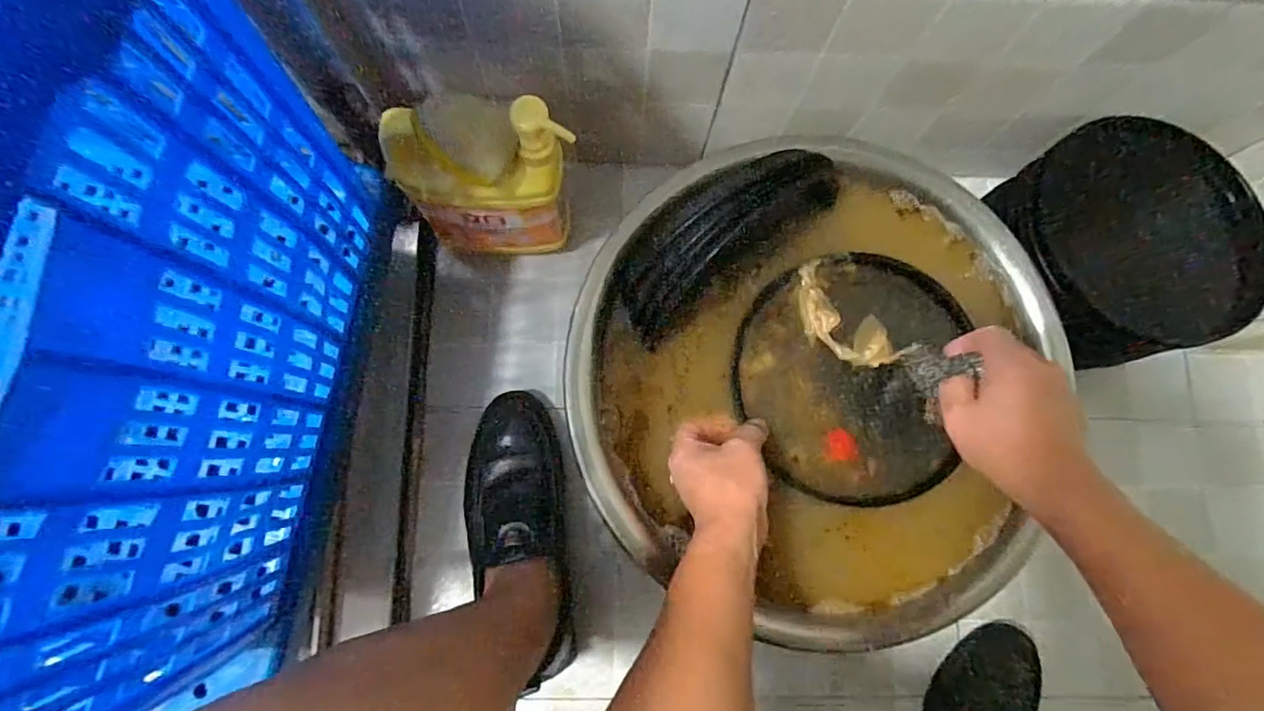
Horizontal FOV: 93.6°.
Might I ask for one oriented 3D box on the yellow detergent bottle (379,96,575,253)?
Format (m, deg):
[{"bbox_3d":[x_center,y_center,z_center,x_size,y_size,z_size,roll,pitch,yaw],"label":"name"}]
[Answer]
[{"bbox_3d":[-0.130,-0.152,0.548,0.151,0.209,0.064,2,80,-1],"label":"yellow detergent bottle"}]

